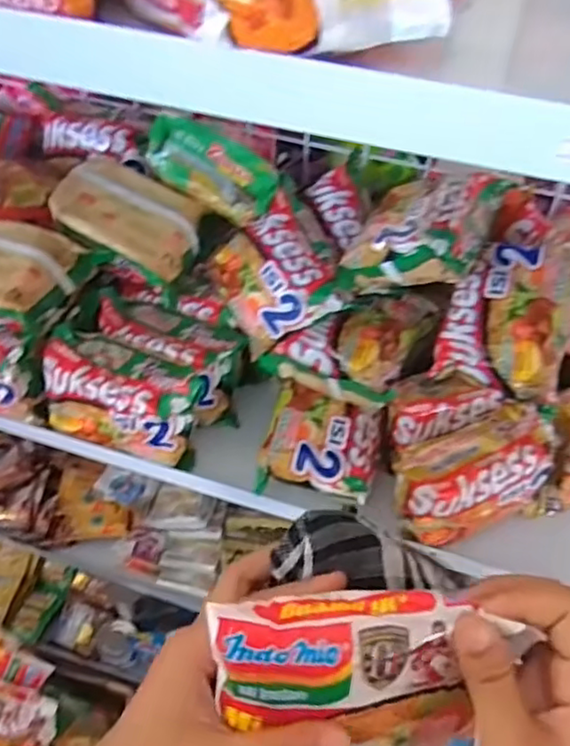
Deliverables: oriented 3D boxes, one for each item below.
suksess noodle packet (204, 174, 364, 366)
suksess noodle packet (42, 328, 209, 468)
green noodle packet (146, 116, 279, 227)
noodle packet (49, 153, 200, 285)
[{"bbox_3d":[-0.009,-0.095,0.600,0.114,0.040,0.134,-33,73,13],"label":"suksess noodle packet"},{"bbox_3d":[-0.151,0.024,0.585,0.143,0.092,0.068,15,53,10],"label":"suksess noodle packet"},{"bbox_3d":[-0.069,-0.196,0.617,0.127,0.062,0.035,29,15,0],"label":"green noodle packet"},{"bbox_3d":[-0.151,-0.151,0.617,0.136,0.032,0.095,25,63,-6],"label":"noodle packet"}]

